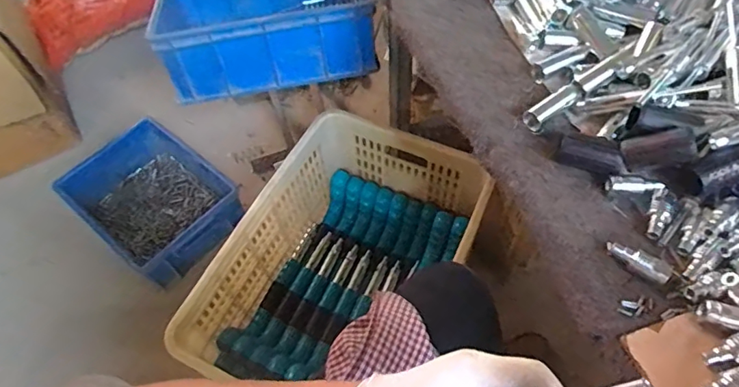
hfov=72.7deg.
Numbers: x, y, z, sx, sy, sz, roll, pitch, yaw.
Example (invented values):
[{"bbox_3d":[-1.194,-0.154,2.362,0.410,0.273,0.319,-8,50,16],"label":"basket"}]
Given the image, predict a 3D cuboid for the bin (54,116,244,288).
[{"bbox_3d":[-0.489,0.018,1.159,0.354,0.151,0.287,38,67,24],"label":"bin"}]

